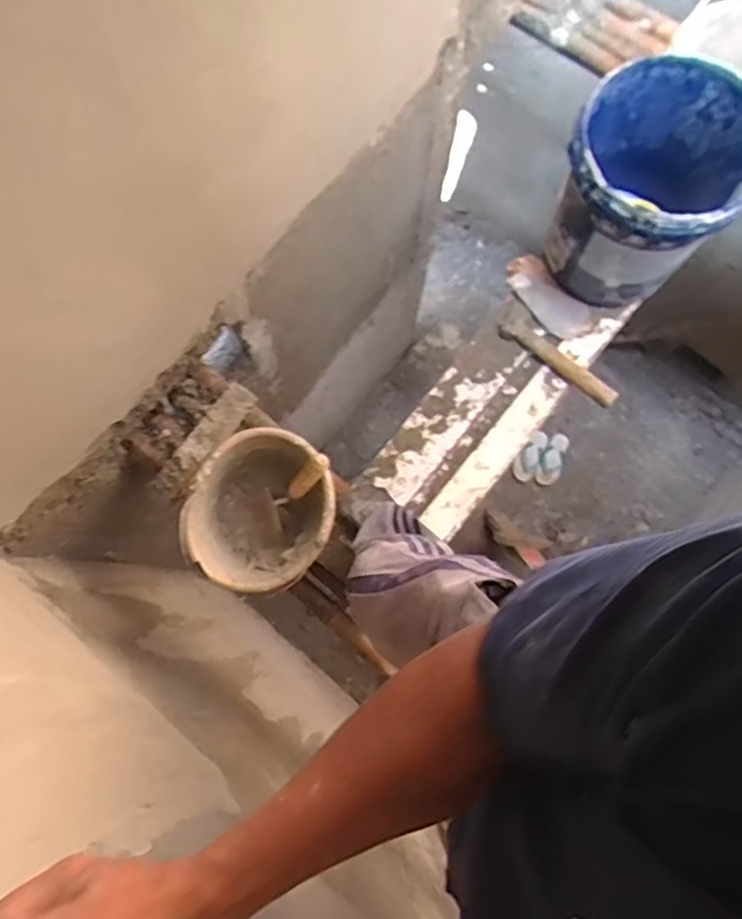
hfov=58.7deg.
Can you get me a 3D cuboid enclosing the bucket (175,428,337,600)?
[{"bbox_3d":[-0.194,0.102,1.228,0.246,0.187,0.280,20,80,3],"label":"bucket"}]

